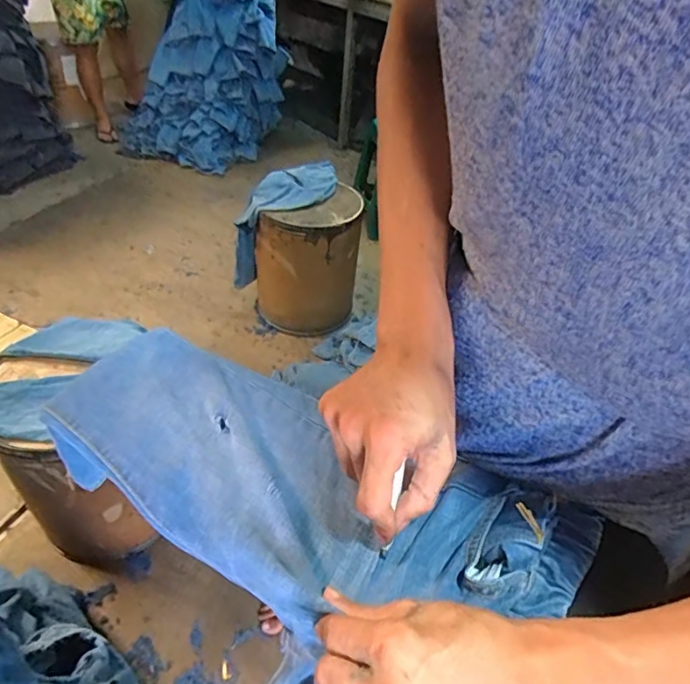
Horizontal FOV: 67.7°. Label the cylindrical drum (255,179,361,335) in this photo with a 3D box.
[{"bbox_3d":[-0.138,-0.272,1.859,0.296,0.507,0.299,4,41,-4],"label":"cylindrical drum"}]

